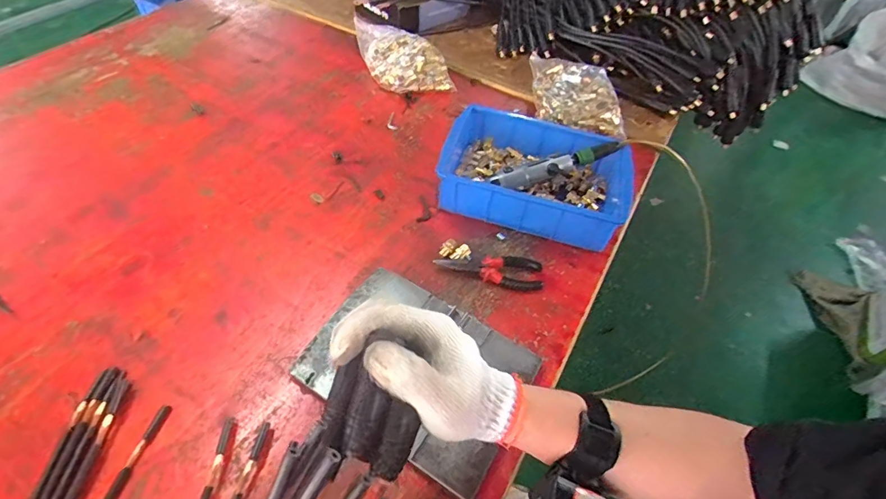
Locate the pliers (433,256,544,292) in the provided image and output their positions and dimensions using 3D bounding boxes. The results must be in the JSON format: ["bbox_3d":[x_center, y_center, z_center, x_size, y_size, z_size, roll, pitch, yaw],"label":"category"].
[{"bbox_3d":[0.069,0.031,0.651,0.154,0.015,0.051,6,52,0],"label":"pliers"}]

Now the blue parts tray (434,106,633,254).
[{"bbox_3d":[0.154,-0.128,0.744,0.307,0.099,0.201,16,52,7],"label":"blue parts tray"}]

